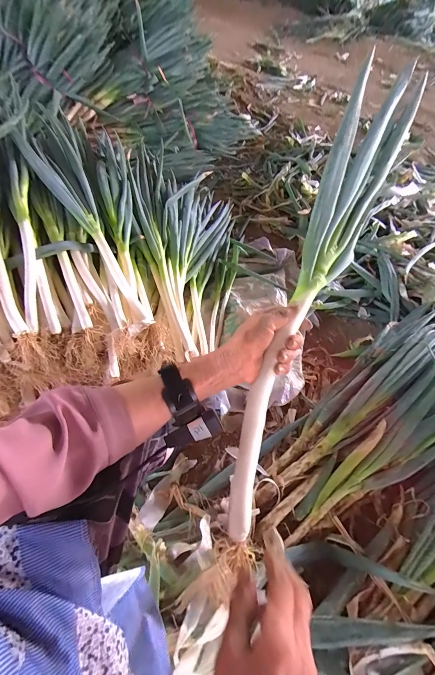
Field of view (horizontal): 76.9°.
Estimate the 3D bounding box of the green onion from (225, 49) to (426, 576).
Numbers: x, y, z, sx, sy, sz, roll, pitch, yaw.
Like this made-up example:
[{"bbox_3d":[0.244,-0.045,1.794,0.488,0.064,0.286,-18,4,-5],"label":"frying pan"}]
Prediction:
[{"bbox_3d":[0.147,-0.091,0.386,0.096,0.058,0.731,21,79,11],"label":"green onion"}]

